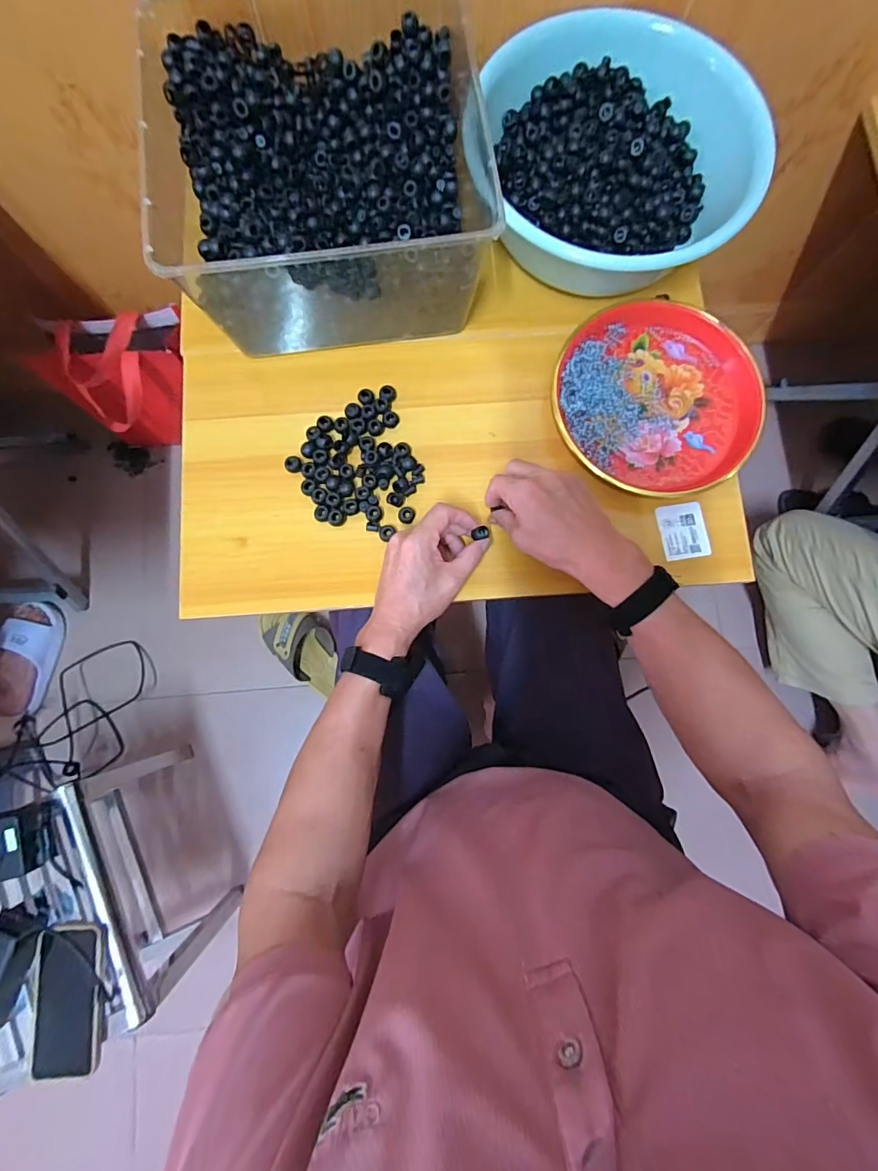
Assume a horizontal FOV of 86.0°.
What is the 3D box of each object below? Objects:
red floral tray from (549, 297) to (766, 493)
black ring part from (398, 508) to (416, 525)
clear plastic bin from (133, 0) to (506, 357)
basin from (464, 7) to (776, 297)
[{"bbox_3d":[0.236,-0.208,0.514,0.215,0.027,0.208,17,82,2],"label":"red floral tray"},{"bbox_3d":[-0.034,-0.075,0.505,0.017,0.009,0.019,-7,82,-2],"label":"black ring part"},{"bbox_3d":[-0.108,-0.422,0.489,0.282,0.141,0.298,-9,82,-2],"label":"clear plastic bin"},{"bbox_3d":[0.173,-0.461,0.513,0.282,0.111,0.234,-3,82,-1],"label":"basin"}]

